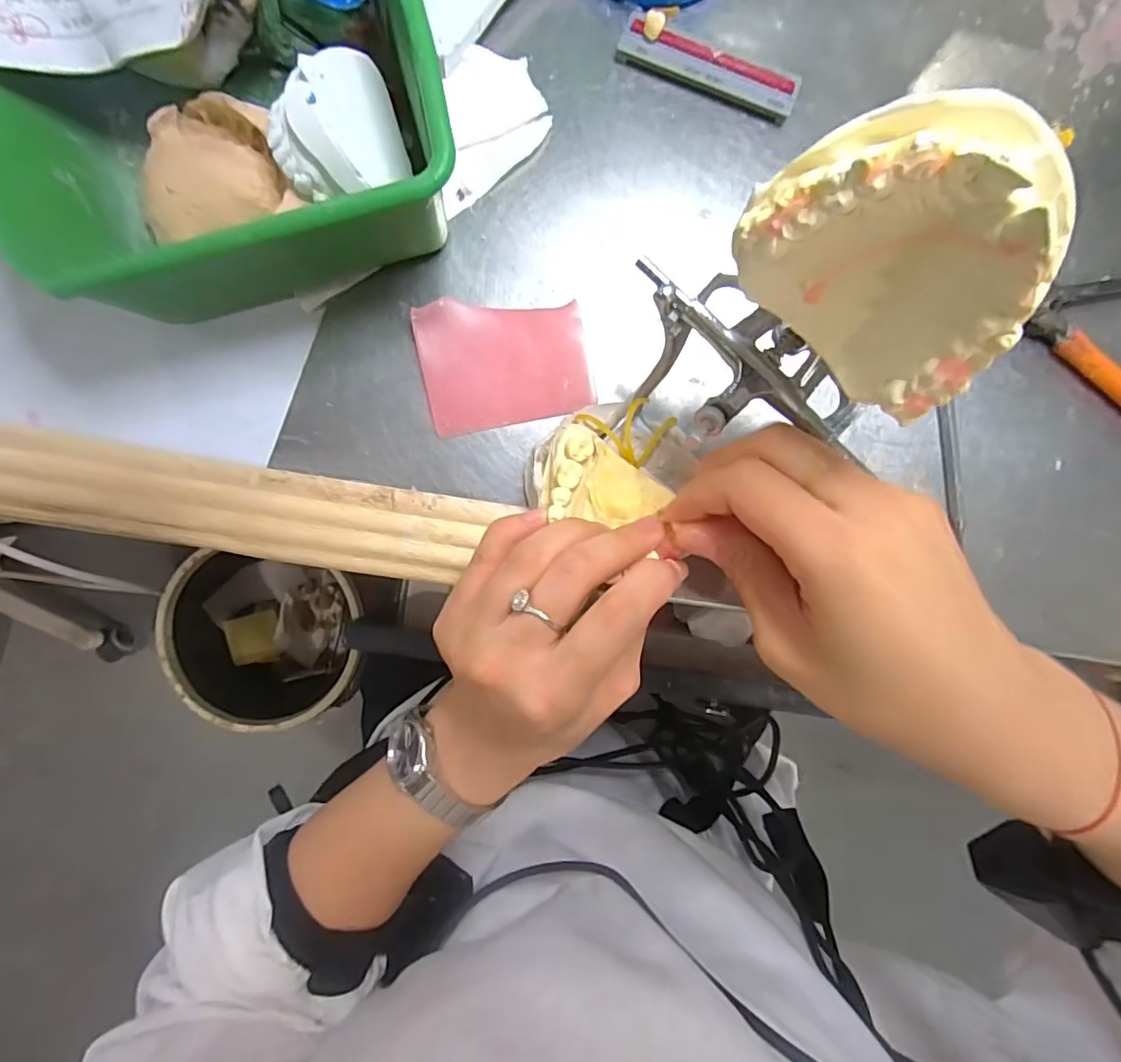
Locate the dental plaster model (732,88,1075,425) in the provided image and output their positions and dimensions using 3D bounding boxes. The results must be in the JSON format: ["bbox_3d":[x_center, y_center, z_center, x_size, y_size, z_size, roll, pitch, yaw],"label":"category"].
[{"bbox_3d":[0.078,-0.063,0.133,0.032,0.061,0.059,-39,69,-26],"label":"dental plaster model"}]

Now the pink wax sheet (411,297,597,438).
[{"bbox_3d":[-0.024,-0.076,0.255,0.073,0.008,0.056,-11,97,1],"label":"pink wax sheet"}]

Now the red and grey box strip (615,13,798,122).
[{"bbox_3d":[0.067,-0.208,0.258,0.082,0.007,0.019,20,89,-1],"label":"red and grey box strip"}]

